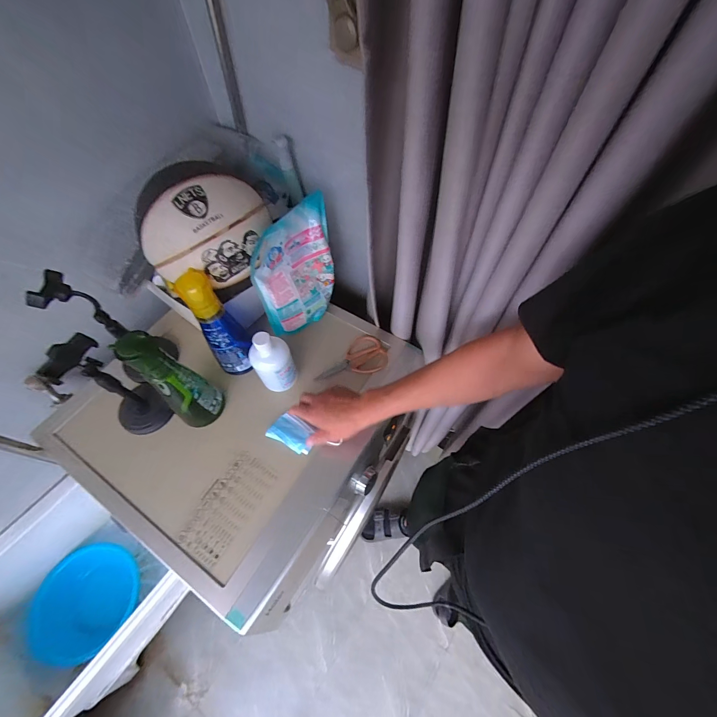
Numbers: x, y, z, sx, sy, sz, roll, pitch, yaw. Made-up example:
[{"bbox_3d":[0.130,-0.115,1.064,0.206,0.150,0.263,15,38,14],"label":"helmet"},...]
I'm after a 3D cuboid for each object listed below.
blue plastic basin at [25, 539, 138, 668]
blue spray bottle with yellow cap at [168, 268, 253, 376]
[{"bbox_3d":[-0.814,0.730,0.993,0.251,0.120,0.279,29,64,15],"label":"blue plastic basin"},{"bbox_3d":[-0.265,-0.061,0.615,0.078,0.227,0.084,-37,67,-19],"label":"blue spray bottle with yellow cap"}]

